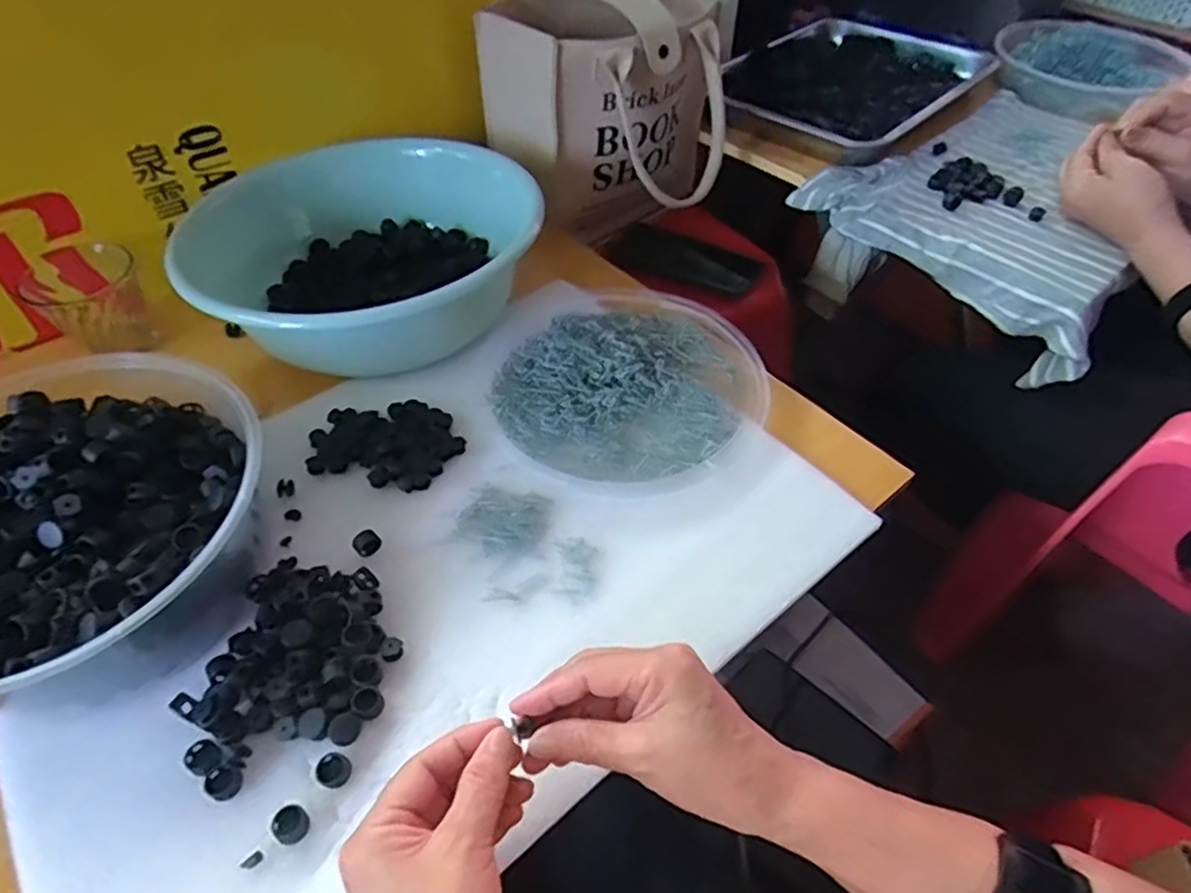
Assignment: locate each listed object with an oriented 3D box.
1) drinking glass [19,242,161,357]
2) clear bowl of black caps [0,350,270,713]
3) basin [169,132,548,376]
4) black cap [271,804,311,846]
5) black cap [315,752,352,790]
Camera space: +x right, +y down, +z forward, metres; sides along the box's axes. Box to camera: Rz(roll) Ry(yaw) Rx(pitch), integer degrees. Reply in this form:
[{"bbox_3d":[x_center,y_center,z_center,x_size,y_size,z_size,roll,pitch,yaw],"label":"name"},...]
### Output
[{"bbox_3d":[-0.462,-0.132,0.637,0.085,0.084,0.081,32,56,24],"label":"drinking glass"},{"bbox_3d":[-0.341,0.059,0.441,0.242,0.083,0.226,1,49,-1],"label":"clear bowl of black caps"},{"bbox_3d":[-0.211,-0.181,0.631,0.236,0.099,0.277,35,57,26],"label":"basin"},{"bbox_3d":[-0.167,0.206,0.374,0.018,0.007,0.017,1,49,-1],"label":"black cap"},{"bbox_3d":[-0.151,0.187,0.397,0.019,0.008,0.017,7,49,5],"label":"black cap"}]

